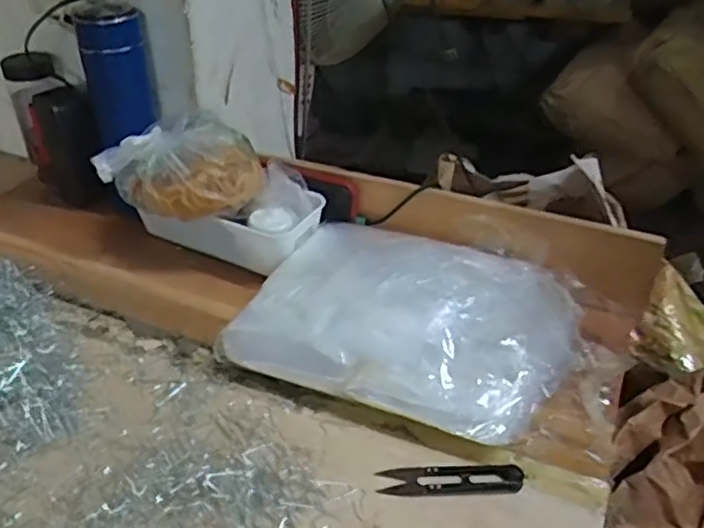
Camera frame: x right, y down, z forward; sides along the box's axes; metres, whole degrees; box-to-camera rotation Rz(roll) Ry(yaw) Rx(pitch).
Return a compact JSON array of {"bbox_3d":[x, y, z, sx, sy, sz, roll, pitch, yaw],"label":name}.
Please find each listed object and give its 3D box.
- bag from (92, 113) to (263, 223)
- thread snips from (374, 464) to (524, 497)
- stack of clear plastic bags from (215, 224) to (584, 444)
[{"bbox_3d":[-0.167,-0.101,0.673,0.153,0.075,0.095,10,38,13],"label":"bag"},{"bbox_3d":[0.073,0.157,0.484,0.103,0.007,0.026,0,36,0],"label":"thread snips"},{"bbox_3d":[0.050,0.048,0.590,0.278,0.074,0.188,13,38,17],"label":"stack of clear plastic bags"}]

